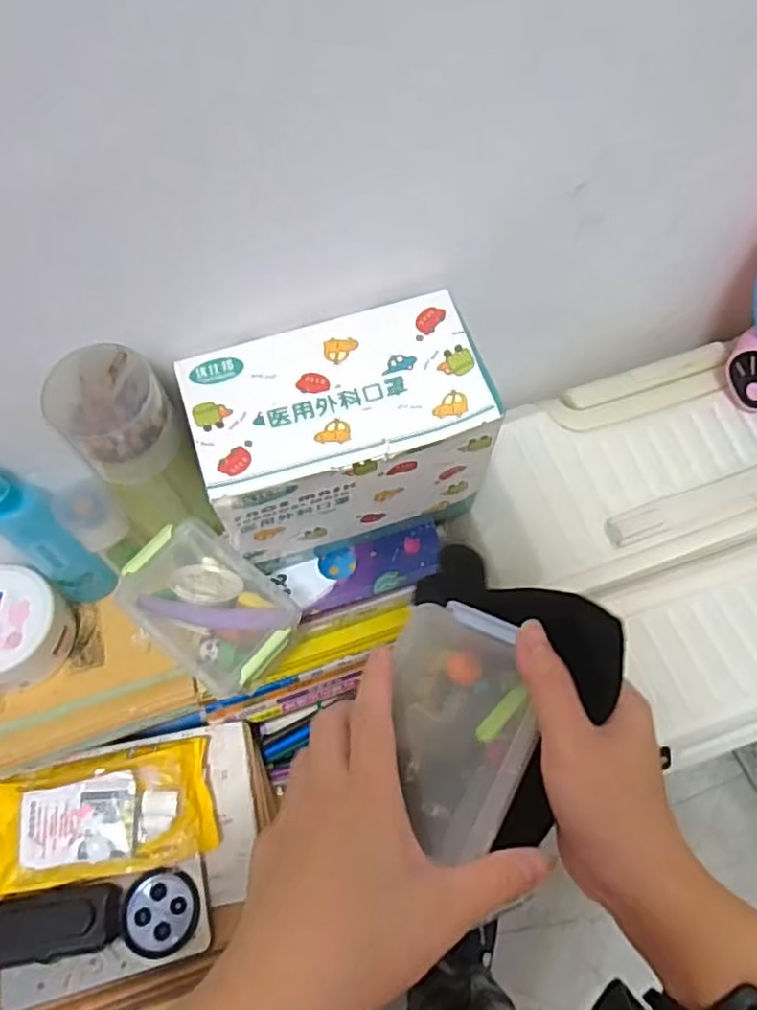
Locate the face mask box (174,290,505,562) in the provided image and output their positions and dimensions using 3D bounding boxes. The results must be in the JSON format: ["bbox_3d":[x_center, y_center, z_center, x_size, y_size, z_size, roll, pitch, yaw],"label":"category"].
[{"bbox_3d":[-0.022,-0.040,0.481,0.191,0.144,0.112,-15,67,-8],"label":"face mask box"}]

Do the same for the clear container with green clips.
[{"bbox_3d":[-0.118,0.073,0.477,0.121,0.036,0.078,37,70,14],"label":"clear container with green clips"}]

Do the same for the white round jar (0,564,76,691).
[{"bbox_3d":[-0.309,0.102,0.564,0.092,0.058,0.092,24,67,9],"label":"white round jar"}]

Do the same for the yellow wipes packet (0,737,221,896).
[{"bbox_3d":[-0.246,0.269,0.590,0.192,0.035,0.098,-10,67,-6],"label":"yellow wipes packet"}]

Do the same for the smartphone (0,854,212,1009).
[{"bbox_3d":[-0.231,0.354,0.562,0.174,0.016,0.082,-9,82,-11],"label":"smartphone"}]

